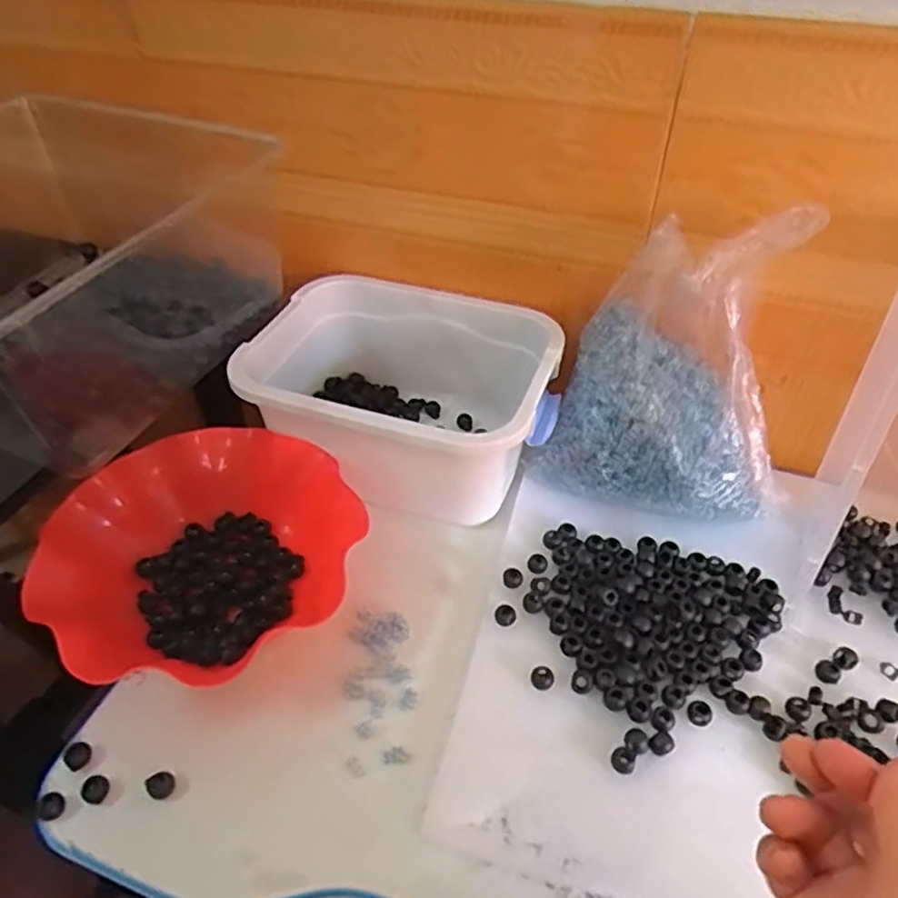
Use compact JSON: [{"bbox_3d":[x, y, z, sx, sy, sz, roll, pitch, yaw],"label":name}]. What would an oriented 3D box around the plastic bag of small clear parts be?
[{"bbox_3d":[0.179,-0.060,0.525,0.187,0.209,0.125,16,51,16],"label":"plastic bag of small clear parts"}]

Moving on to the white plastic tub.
[{"bbox_3d":[-0.037,-0.050,0.617,0.247,0.124,0.180,14,50,14],"label":"white plastic tub"}]

